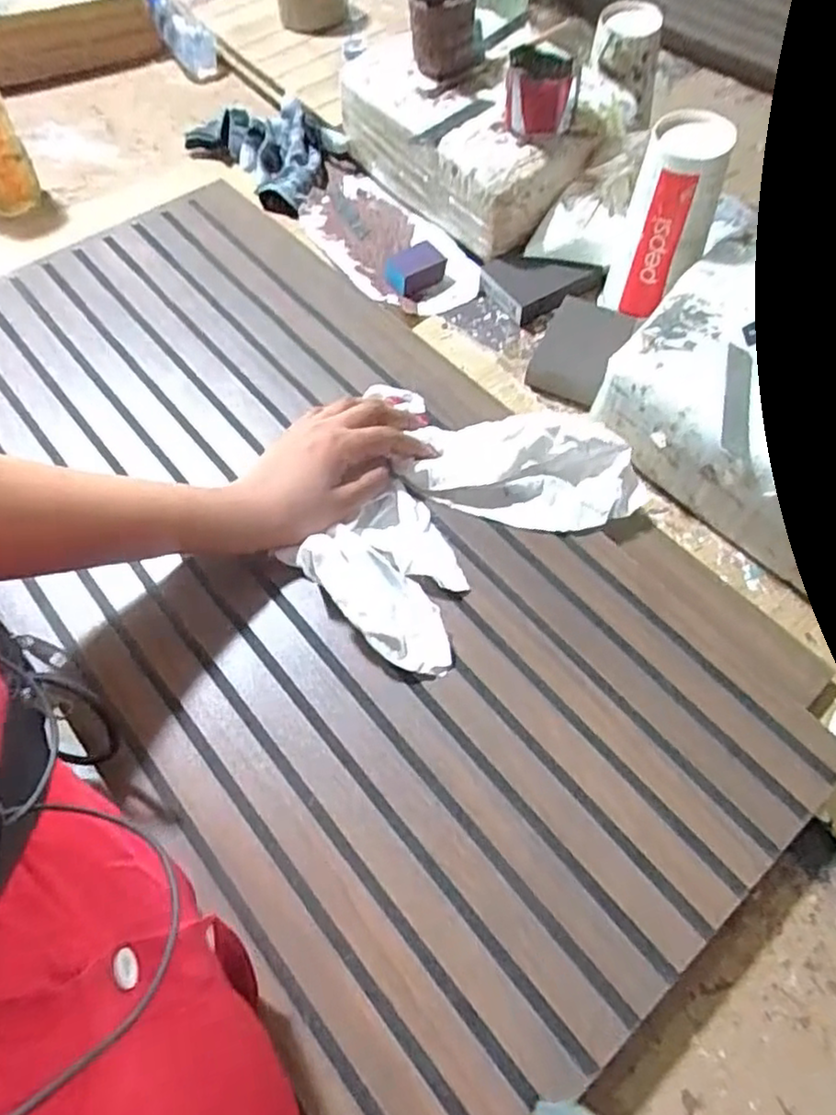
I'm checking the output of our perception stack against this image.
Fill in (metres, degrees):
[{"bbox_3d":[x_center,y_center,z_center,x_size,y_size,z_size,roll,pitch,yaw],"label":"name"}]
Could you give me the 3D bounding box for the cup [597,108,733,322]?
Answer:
[{"bbox_3d":[0.210,-0.283,0.591,0.070,0.164,0.078,16,61,9],"label":"cup"}]

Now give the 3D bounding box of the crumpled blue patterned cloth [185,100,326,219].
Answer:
[{"bbox_3d":[-0.172,-0.472,0.787,0.192,0.040,0.120,40,71,20],"label":"crumpled blue patterned cloth"}]

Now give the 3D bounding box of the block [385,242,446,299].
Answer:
[{"bbox_3d":[-0.004,-0.291,0.688,0.054,0.026,0.039,-33,66,-13],"label":"block"}]

